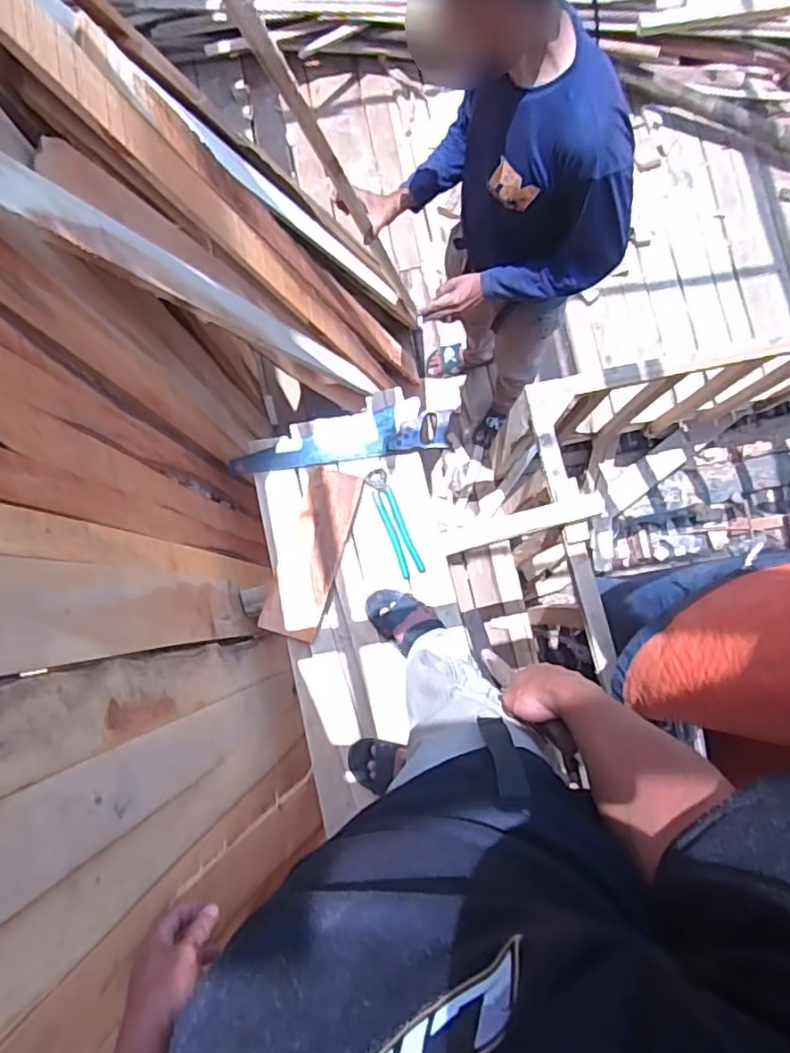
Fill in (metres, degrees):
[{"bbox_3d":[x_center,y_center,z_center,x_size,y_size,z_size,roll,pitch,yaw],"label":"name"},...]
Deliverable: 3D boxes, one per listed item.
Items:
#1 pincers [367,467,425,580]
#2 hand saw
[{"bbox_3d":[-0.001,-0.010,1.379,0.048,0.017,0.248,-20,83,-1],"label":"pincers"},{"bbox_3d":[-0.125,-0.199,1.420,0.506,0.034,0.114,-7,83,0],"label":"hand saw"}]

